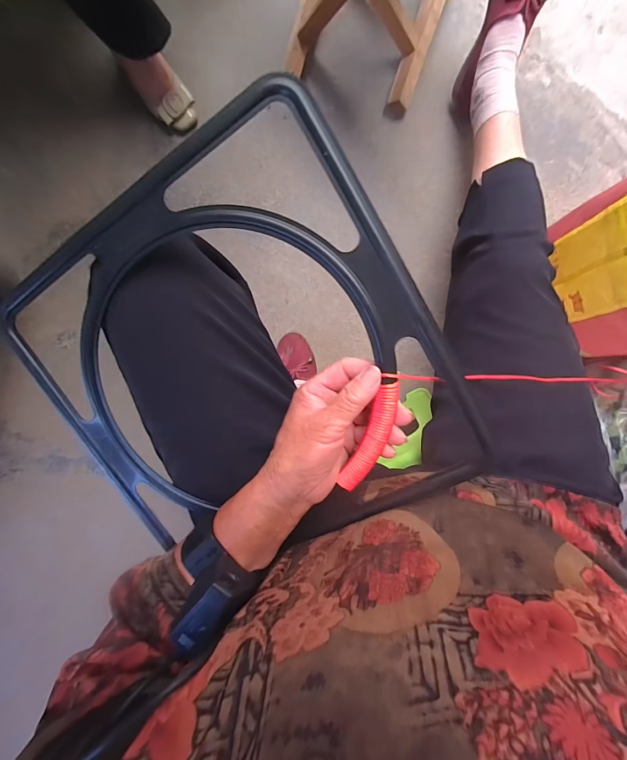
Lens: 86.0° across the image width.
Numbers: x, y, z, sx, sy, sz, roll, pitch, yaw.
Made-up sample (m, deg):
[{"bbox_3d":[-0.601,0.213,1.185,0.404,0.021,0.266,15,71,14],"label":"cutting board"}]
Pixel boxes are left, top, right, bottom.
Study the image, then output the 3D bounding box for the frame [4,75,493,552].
[{"bbox_3d":[-0.071,-0.002,0.291,0.323,0.023,0.325,-28,98,16],"label":"frame"}]

